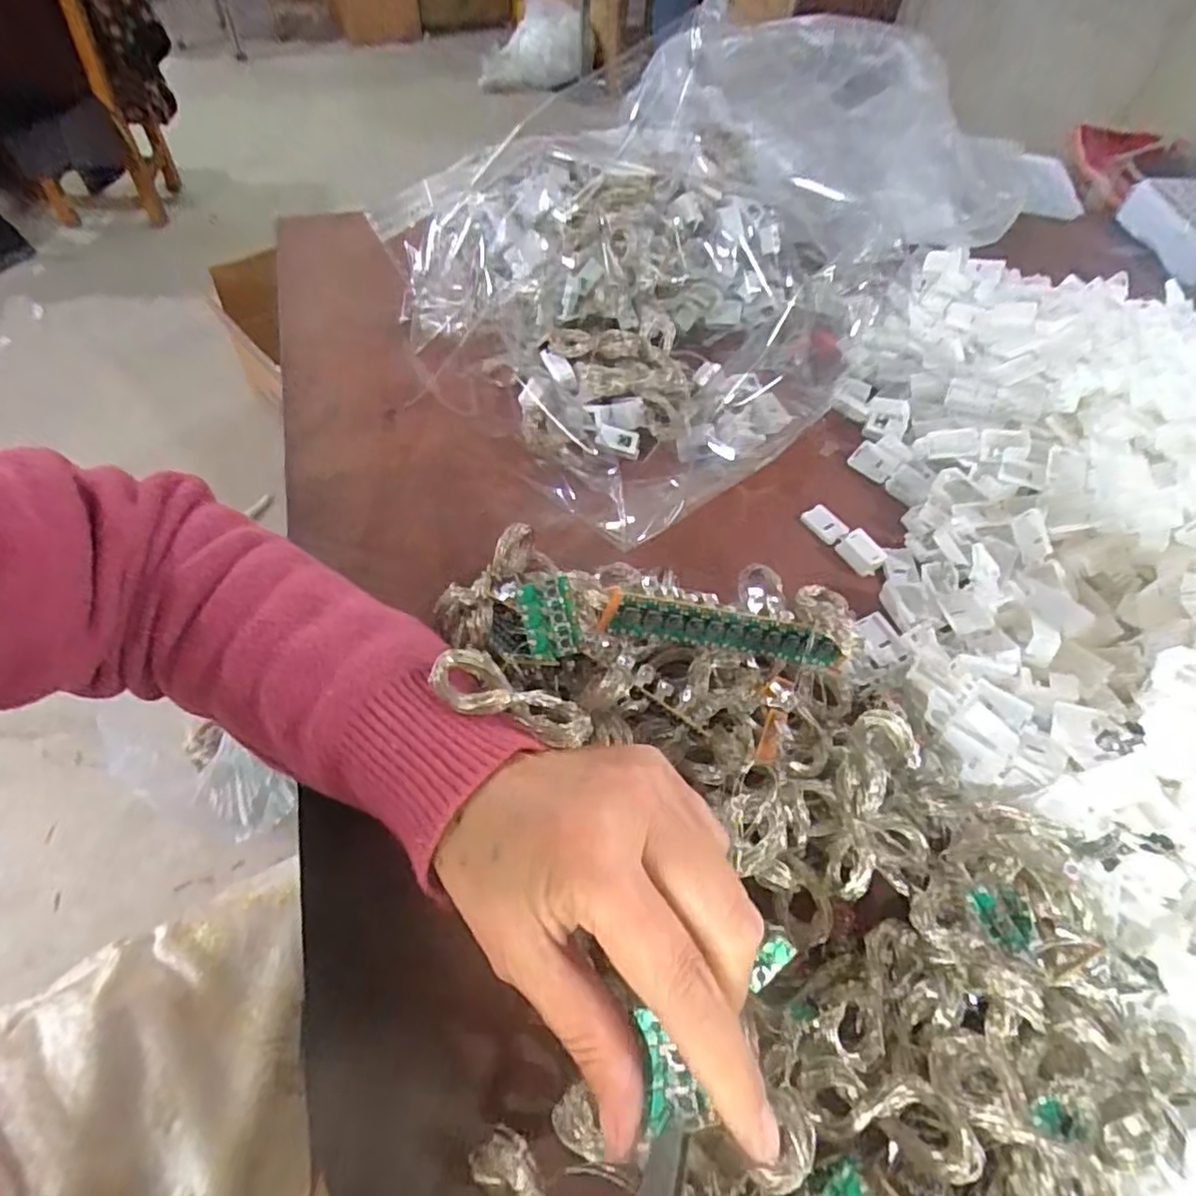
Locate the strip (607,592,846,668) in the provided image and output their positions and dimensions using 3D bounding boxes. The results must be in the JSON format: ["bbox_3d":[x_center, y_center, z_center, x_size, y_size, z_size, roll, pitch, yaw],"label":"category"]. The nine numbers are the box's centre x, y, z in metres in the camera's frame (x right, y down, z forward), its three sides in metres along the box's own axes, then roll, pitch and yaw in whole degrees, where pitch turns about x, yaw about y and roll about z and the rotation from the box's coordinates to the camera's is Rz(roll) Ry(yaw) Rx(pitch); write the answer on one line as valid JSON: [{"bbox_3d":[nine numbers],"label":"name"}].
[{"bbox_3d":[0.059,0.016,0.286,0.119,0.024,0.009,11,52,-24],"label":"strip"}]

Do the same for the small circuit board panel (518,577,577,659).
[{"bbox_3d":[-0.019,0.009,0.255,0.021,0.006,0.031,-9,93,11],"label":"small circuit board panel"}]

